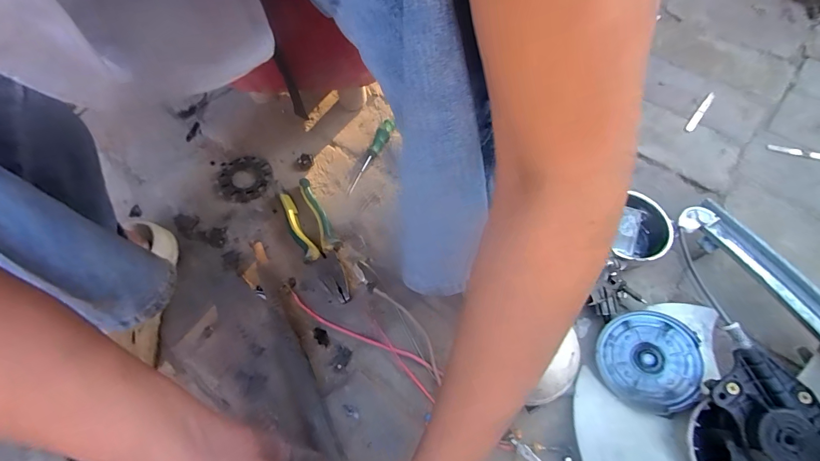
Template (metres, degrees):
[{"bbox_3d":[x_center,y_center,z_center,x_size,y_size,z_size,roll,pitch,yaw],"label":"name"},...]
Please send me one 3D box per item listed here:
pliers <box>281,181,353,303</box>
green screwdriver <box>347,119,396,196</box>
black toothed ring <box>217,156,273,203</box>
[{"bbox_3d":[-0.124,0.014,0.499,0.050,0.021,0.186,-26,66,-14],"label":"pliers"},{"bbox_3d":[-0.059,-0.119,0.572,0.017,0.021,0.144,22,64,14],"label":"green screwdriver"},{"bbox_3d":[-0.247,-0.079,0.559,0.077,0.007,0.078,0,62,-1],"label":"black toothed ring"}]

